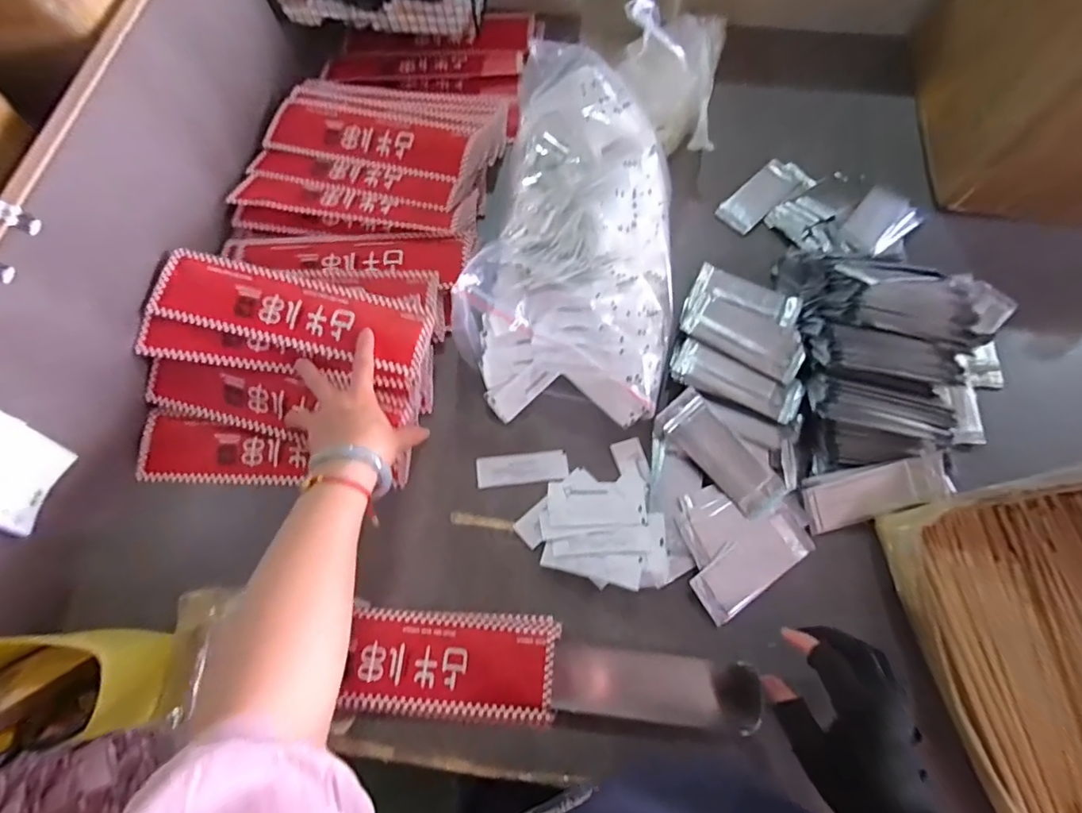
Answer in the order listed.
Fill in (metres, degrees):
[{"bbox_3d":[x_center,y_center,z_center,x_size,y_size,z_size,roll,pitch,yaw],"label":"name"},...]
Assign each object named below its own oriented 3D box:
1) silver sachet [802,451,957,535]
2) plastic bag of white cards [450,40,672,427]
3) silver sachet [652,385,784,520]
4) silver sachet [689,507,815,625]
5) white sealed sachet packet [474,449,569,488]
[{"bbox_3d":[0.324,0.083,0.487,0.137,0.009,0.054,-19,103,4],"label":"silver sachet"},{"bbox_3d":[0.043,-0.169,0.523,0.203,0.139,0.332,11,71,5],"label":"plastic bag of white cards"},{"bbox_3d":[0.179,0.046,0.503,0.049,0.008,0.135,-41,78,2],"label":"silver sachet"},{"bbox_3d":[0.200,0.148,0.479,0.121,0.011,0.050,-34,73,-11],"label":"silver sachet"},{"bbox_3d":[-0.019,0.063,0.521,0.092,0.004,0.032,-6,66,-3],"label":"white sealed sachet packet"}]

